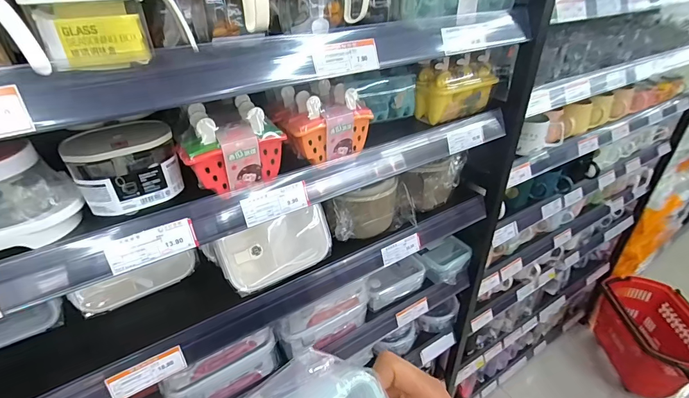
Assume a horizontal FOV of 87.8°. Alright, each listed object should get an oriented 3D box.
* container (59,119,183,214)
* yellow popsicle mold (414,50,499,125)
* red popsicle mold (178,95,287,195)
[{"bbox_3d":[-0.268,-0.040,0.446,0.112,0.084,0.073,-19,37,-26],"label":"container"},{"bbox_3d":[0.217,-0.220,0.695,0.146,0.114,0.078,-22,38,-29],"label":"yellow popsicle mold"},{"bbox_3d":[-0.153,-0.076,0.489,0.122,0.095,0.095,-14,35,-18],"label":"red popsicle mold"}]

